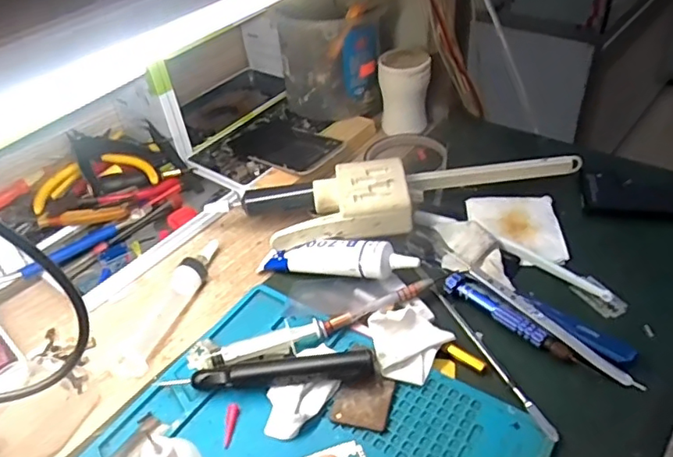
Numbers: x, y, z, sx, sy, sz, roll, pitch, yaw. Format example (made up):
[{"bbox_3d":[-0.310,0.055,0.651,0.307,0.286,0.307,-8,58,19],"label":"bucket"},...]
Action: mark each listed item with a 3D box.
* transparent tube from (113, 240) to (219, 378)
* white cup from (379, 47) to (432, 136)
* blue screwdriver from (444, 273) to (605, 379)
[{"bbox_3d":[-0.135,0.057,0.463,0.031,0.022,0.136,10,43,18],"label":"transparent tube"},{"bbox_3d":[0.074,-0.150,0.617,0.052,0.076,0.047,0,41,7],"label":"white cup"},{"bbox_3d":[0.132,0.067,0.409,0.121,0.012,0.015,31,53,35],"label":"blue screwdriver"}]

